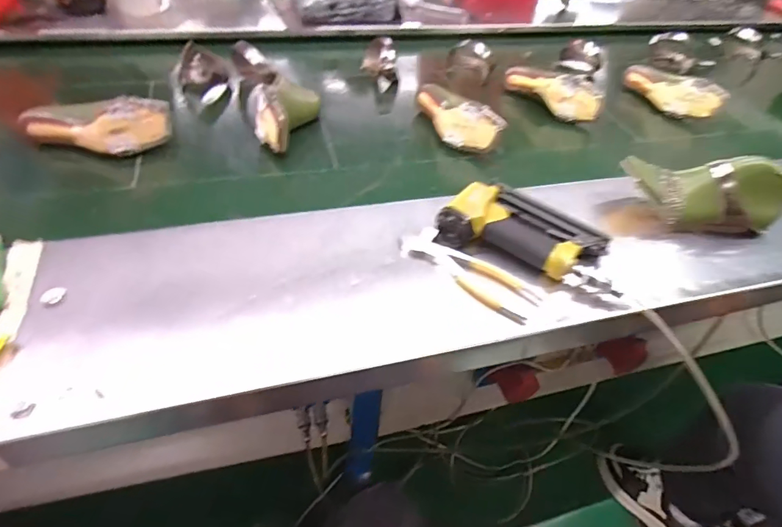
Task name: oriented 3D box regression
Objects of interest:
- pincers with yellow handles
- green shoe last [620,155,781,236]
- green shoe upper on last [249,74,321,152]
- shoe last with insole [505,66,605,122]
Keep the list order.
[{"bbox_3d":[0.093,0.007,0.548,0.177,0.020,0.062,28,50,20],"label":"pincers with yellow handles"},{"bbox_3d":[0.450,-0.102,0.641,0.222,0.096,0.085,1,47,-5],"label":"green shoe last"},{"bbox_3d":[-0.183,-0.263,0.778,0.070,0.082,0.171,13,47,7],"label":"green shoe upper on last"},{"bbox_3d":[0.330,-0.358,0.936,0.067,0.085,0.210,-28,55,-28],"label":"shoe last with insole"}]

